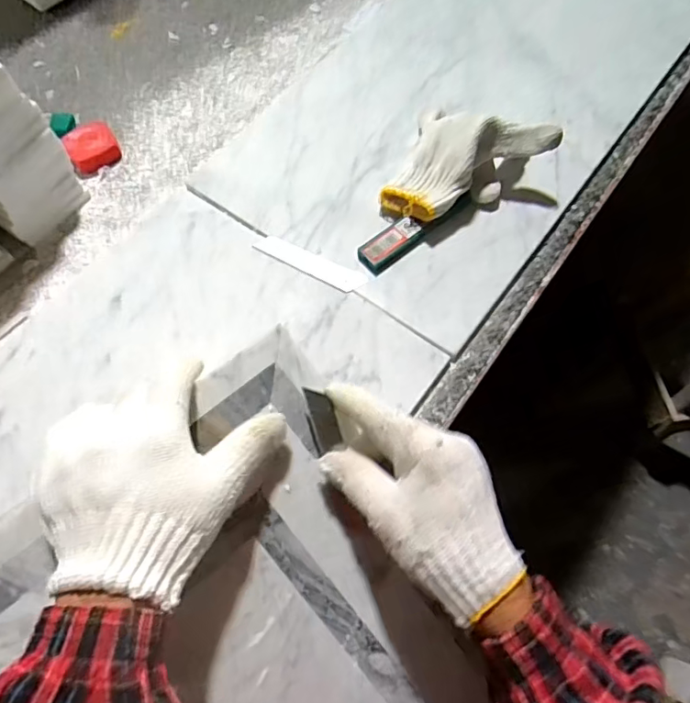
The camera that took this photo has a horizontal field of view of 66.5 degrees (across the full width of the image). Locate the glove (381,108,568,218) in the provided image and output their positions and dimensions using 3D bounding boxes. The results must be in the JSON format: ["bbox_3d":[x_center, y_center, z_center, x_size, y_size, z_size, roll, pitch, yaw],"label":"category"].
[{"bbox_3d":[0.101,-0.160,0.461,0.117,0.062,0.117,31,70,14],"label":"glove"}]

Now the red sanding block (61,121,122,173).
[{"bbox_3d":[-0.254,-0.208,0.530,0.046,0.019,0.045,-27,68,-11],"label":"red sanding block"}]

